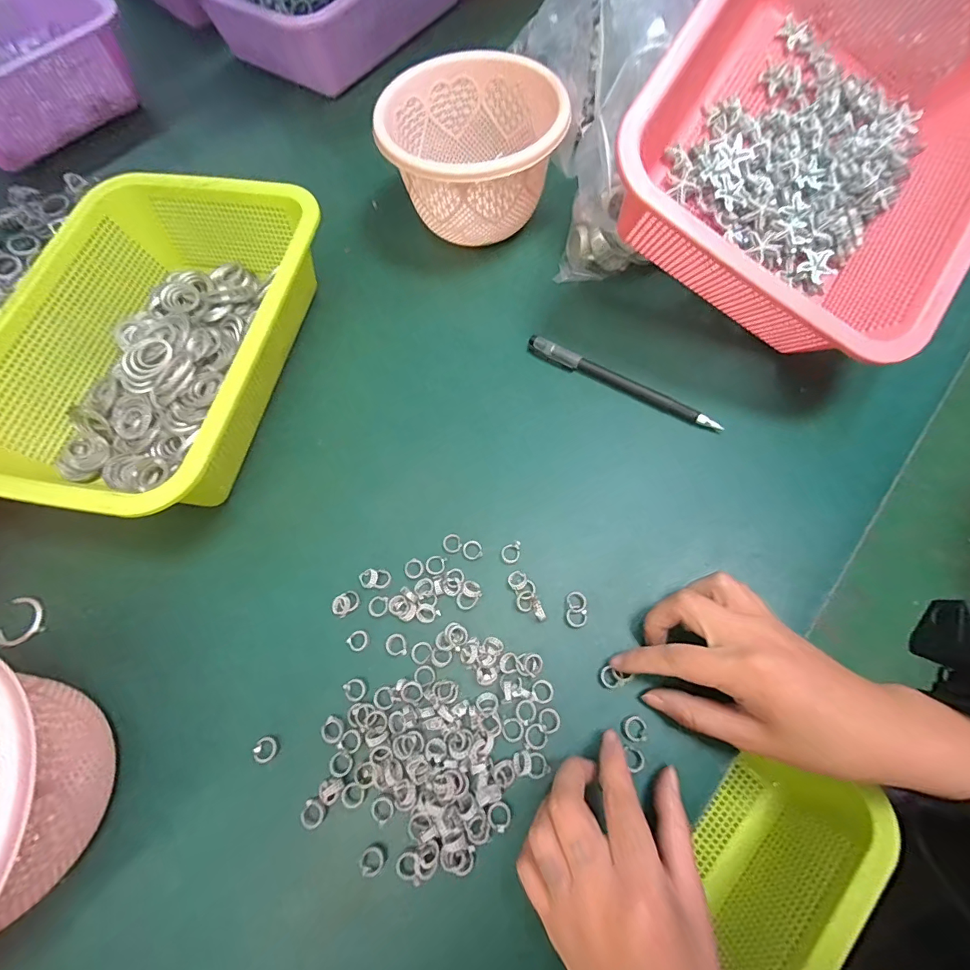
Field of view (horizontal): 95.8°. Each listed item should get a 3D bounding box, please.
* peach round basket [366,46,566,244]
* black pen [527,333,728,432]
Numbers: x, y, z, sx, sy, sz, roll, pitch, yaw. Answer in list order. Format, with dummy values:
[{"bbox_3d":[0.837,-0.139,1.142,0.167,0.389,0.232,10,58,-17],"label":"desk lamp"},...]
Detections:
[{"bbox_3d":[-0.011,-0.276,0.372,0.138,0.083,0.132,-1,68,1],"label":"peach round basket"},{"bbox_3d":[0.100,-0.078,0.326,0.152,0.007,0.014,30,72,13],"label":"black pen"}]

